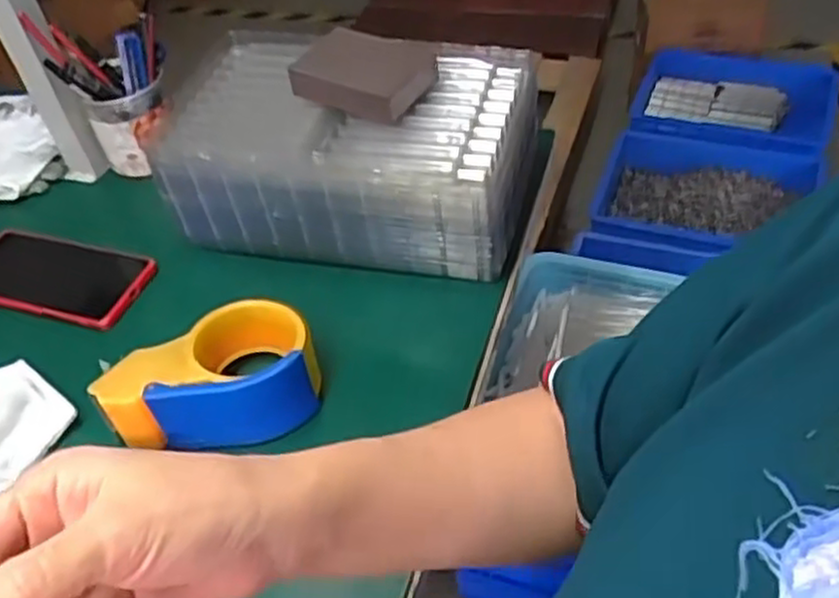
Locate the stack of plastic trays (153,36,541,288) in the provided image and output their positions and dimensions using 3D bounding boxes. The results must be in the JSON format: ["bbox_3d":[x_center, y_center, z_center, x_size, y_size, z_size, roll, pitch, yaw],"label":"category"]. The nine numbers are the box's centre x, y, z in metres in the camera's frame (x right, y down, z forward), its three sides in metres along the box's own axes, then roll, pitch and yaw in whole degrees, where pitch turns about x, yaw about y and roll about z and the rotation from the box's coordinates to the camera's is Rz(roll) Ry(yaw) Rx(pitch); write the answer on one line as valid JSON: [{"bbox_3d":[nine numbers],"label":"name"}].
[{"bbox_3d":[-0.056,-0.123,0.651,0.287,0.104,0.170,5,46,12],"label":"stack of plastic trays"}]

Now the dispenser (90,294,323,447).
[{"bbox_3d":[-0.142,0.055,0.530,0.141,0.058,0.083,-15,46,-8],"label":"dispenser"}]

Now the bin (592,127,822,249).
[{"bbox_3d":[0.563,-0.190,1.564,0.414,0.124,0.366,13,48,19],"label":"bin"}]

